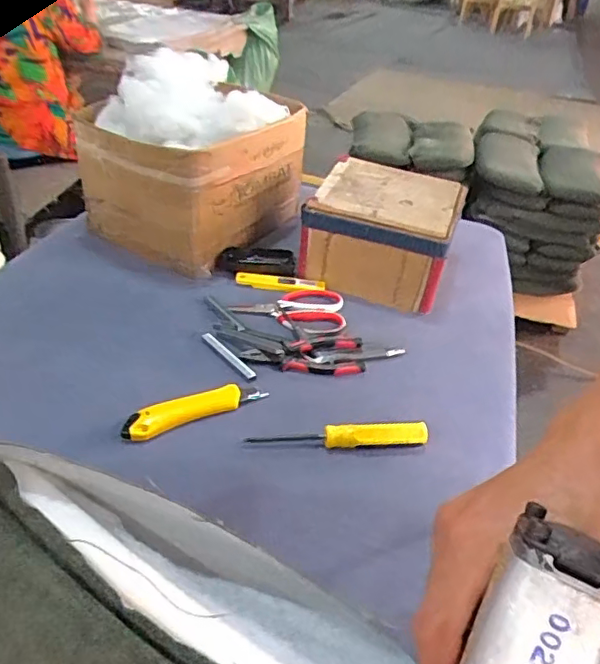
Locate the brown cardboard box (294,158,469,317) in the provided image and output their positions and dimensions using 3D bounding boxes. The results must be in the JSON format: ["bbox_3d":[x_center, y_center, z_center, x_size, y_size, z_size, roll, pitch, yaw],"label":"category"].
[{"bbox_3d":[0.135,-0.163,0.914,0.210,0.124,0.216,16,39,15],"label":"brown cardboard box"}]

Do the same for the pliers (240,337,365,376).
[{"bbox_3d":[0.005,0.026,0.735,0.151,0.019,0.054,0,38,-6],"label":"pliers"}]

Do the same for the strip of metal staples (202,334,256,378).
[{"bbox_3d":[-0.091,0.030,0.734,0.009,0.012,0.104,-26,47,-33],"label":"strip of metal staples"}]

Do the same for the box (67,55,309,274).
[{"bbox_3d":[-0.179,-0.276,0.944,0.255,0.219,0.276,26,40,24],"label":"box"}]

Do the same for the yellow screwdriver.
[{"bbox_3d":[0.043,0.112,0.629,0.195,0.024,0.021,0,38,-6],"label":"yellow screwdriver"}]

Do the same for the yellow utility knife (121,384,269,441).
[{"bbox_3d":[-0.119,0.085,0.650,0.162,0.013,0.035,-17,43,-26],"label":"yellow utility knife"}]

